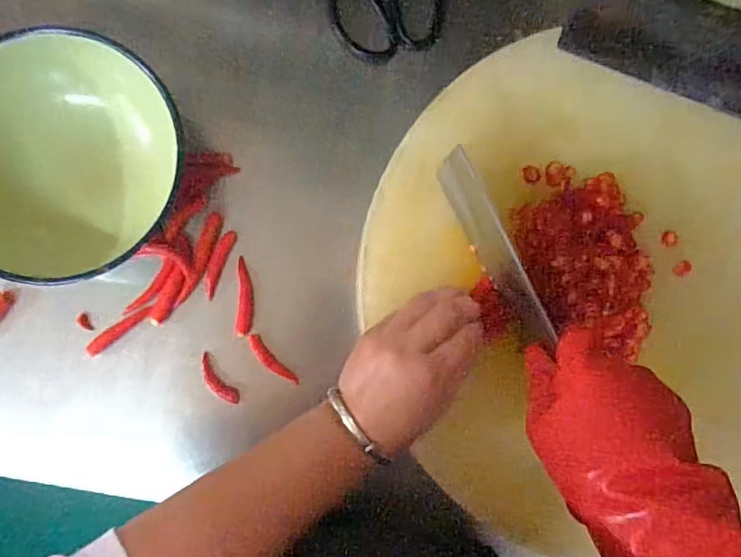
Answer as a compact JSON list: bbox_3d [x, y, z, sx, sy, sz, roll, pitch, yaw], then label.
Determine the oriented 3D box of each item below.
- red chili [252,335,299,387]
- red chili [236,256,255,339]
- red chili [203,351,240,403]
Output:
[{"bbox_3d":[-0.082,0.070,0.452,0.012,0.011,0.055,-42,90,-5],"label":"red chili"},{"bbox_3d":[-0.105,0.015,0.454,0.014,0.011,0.064,2,87,-4],"label":"red chili"},{"bbox_3d":[-0.127,0.085,0.449,0.013,0.013,0.048,-39,90,-5],"label":"red chili"}]

